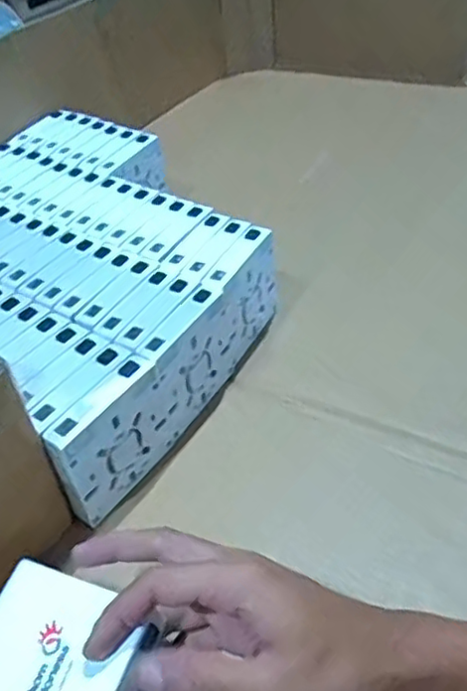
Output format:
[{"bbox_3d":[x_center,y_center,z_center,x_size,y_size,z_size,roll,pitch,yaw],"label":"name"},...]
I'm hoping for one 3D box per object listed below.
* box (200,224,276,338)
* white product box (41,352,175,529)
[{"bbox_3d":[0.008,-0.043,0.548,0.022,0.082,0.082,18,48,25],"label":"box"},{"bbox_3d":[-0.082,0.064,0.444,0.022,0.082,0.089,24,51,29],"label":"white product box"}]

